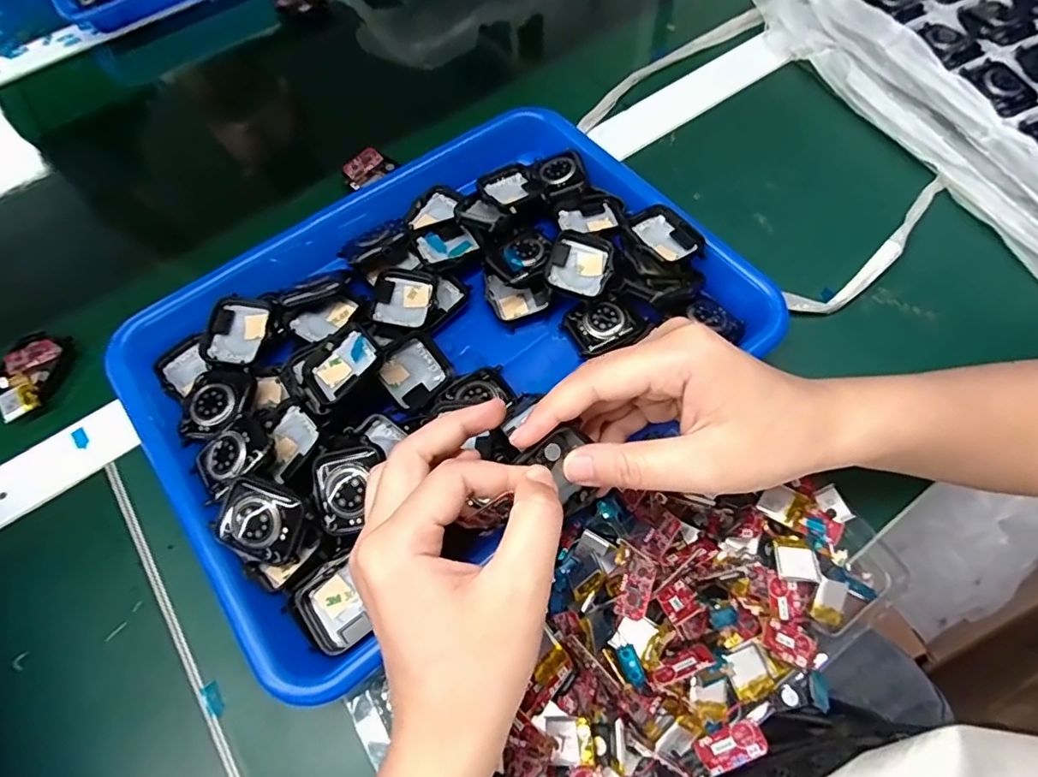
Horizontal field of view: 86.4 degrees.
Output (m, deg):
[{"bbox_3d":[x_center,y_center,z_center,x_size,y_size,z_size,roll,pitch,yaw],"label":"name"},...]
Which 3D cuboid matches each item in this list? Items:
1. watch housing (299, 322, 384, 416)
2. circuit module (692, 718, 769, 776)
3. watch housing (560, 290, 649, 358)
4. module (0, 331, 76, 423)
[{"bbox_3d":[-0.096,-0.013,0.293,0.045,0.011,0.034,-36,67,-14],"label":"watch housing"},{"bbox_3d":[0.092,0.156,0.239,0.029,0.008,0.013,-21,64,-7],"label":"circuit module"},{"bbox_3d":[0.050,-0.038,0.327,0.042,0.014,0.032,-27,65,-10],"label":"watch housing"},{"bbox_3d":[-0.318,-0.009,0.359,0.032,0.015,0.065,-3,63,2],"label":"module"}]

